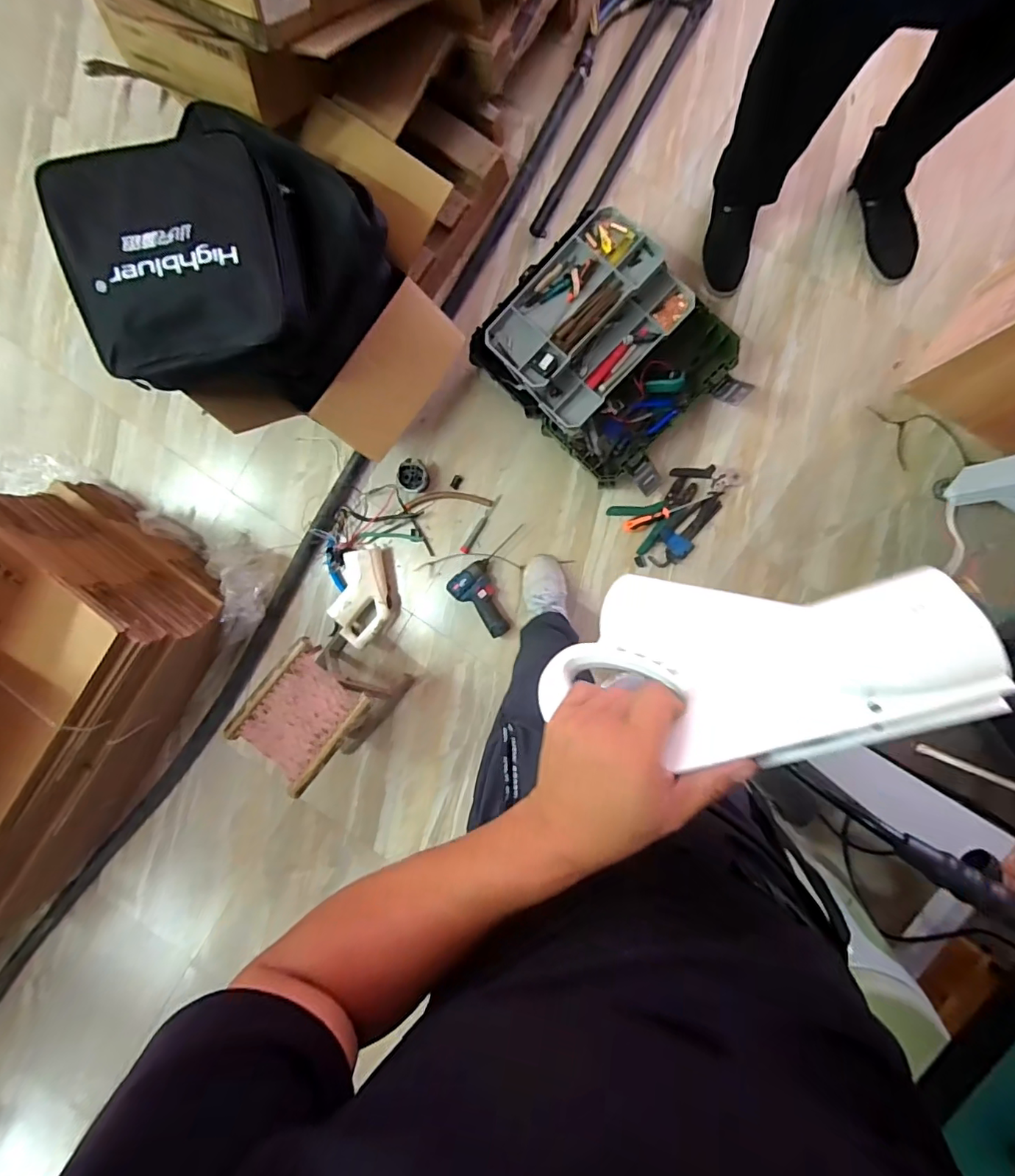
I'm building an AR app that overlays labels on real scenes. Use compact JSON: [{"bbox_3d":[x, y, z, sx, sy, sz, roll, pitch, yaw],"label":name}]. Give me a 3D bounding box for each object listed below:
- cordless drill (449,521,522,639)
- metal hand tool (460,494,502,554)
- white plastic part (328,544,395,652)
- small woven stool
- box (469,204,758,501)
[{"bbox_3d":[-0.010,-0.005,1.279,0.223,0.065,0.186,-38,86,7],"label":"cordless drill"},{"bbox_3d":[-0.068,-0.165,1.305,0.025,0.012,0.173,33,95,6],"label":"metal hand tool"},{"bbox_3d":[-0.363,0.020,1.314,0.141,0.087,0.257,19,93,7],"label":"white plastic part"},{"bbox_3d":[-0.439,0.281,1.234,0.225,0.283,0.269,37,95,6],"label":"small woven stool"},{"bbox_3d":[0.238,-0.524,1.174,0.517,0.198,0.423,45,96,3],"label":"box"}]

